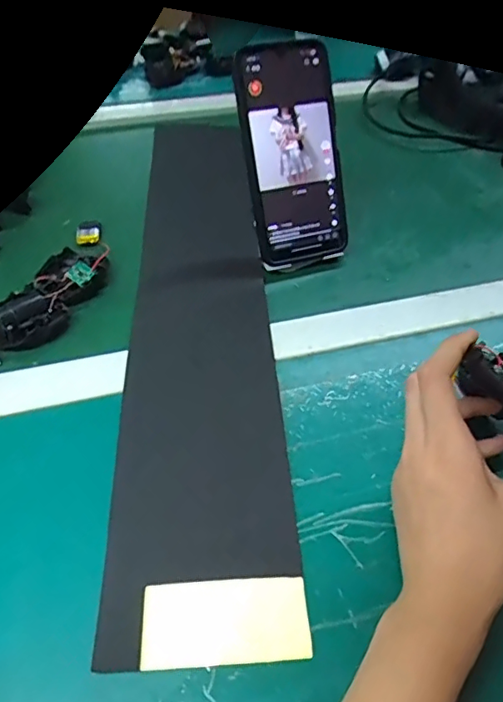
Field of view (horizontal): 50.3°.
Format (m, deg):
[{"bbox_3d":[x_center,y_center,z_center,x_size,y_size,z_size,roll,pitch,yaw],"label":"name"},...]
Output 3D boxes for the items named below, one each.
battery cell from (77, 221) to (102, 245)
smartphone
[{"bbox_3d":[-0.156,-0.113,0.514,0.023,0.005,0.031,-3,47,-4],"label":"battery cell"},{"bbox_3d":[0.035,-0.167,0.462,0.080,0.172,0.019,-15,18,-16],"label":"smartphone"}]

